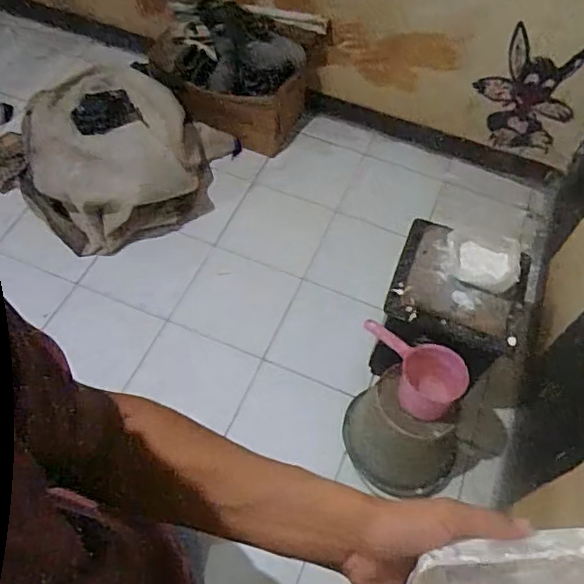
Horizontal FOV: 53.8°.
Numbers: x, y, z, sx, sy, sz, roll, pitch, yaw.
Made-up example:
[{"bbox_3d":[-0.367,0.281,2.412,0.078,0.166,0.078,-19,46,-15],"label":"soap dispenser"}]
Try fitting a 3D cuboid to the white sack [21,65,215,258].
[{"bbox_3d":[-0.487,-0.391,1.628,0.510,0.382,0.367,-36,66,-25],"label":"white sack"}]

